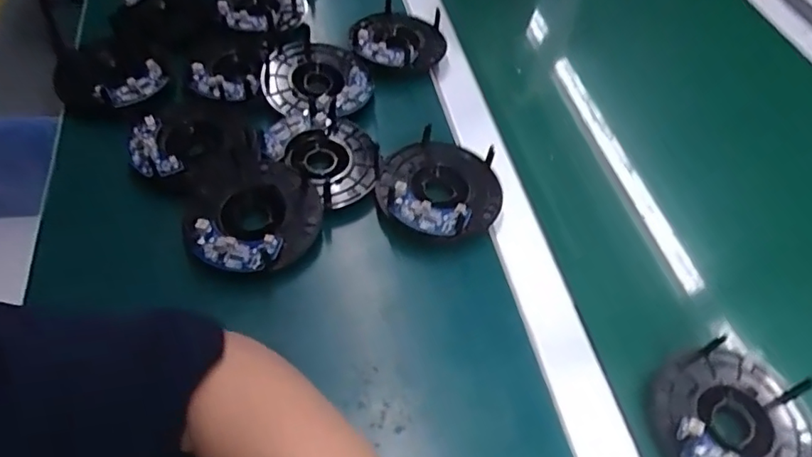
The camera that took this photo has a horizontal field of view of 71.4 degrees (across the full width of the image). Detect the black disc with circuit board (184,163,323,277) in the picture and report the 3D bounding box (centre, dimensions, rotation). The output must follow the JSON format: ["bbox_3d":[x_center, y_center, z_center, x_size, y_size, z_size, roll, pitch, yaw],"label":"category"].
[{"bbox_3d":[-0.117,-0.006,0.438,0.099,0.032,0.099,2,52,-2],"label":"black disc with circuit board"}]

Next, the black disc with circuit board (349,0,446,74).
[{"bbox_3d":[-0.008,-0.204,0.591,0.094,0.029,0.105,1,52,-3],"label":"black disc with circuit board"}]

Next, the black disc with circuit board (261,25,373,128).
[{"bbox_3d":[-0.085,-0.143,0.540,0.103,0.019,0.099,2,52,-2],"label":"black disc with circuit board"}]

